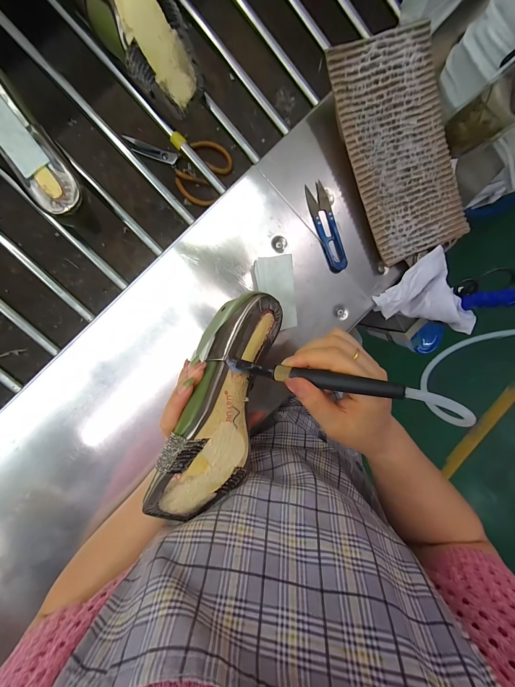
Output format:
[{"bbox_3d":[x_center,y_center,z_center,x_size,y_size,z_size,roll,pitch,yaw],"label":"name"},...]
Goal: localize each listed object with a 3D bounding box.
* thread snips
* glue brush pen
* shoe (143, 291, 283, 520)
[{"bbox_3d":[0.093,-0.154,0.361,0.028,0.009,0.116,-22,99,-5],"label":"thread snips"},{"bbox_3d":[0.044,0.028,0.219,0.132,0.009,0.011,5,97,29],"label":"glue brush pen"},{"bbox_3d":[-0.031,0.053,0.252,0.075,0.056,0.221,20,76,-9],"label":"shoe"}]

